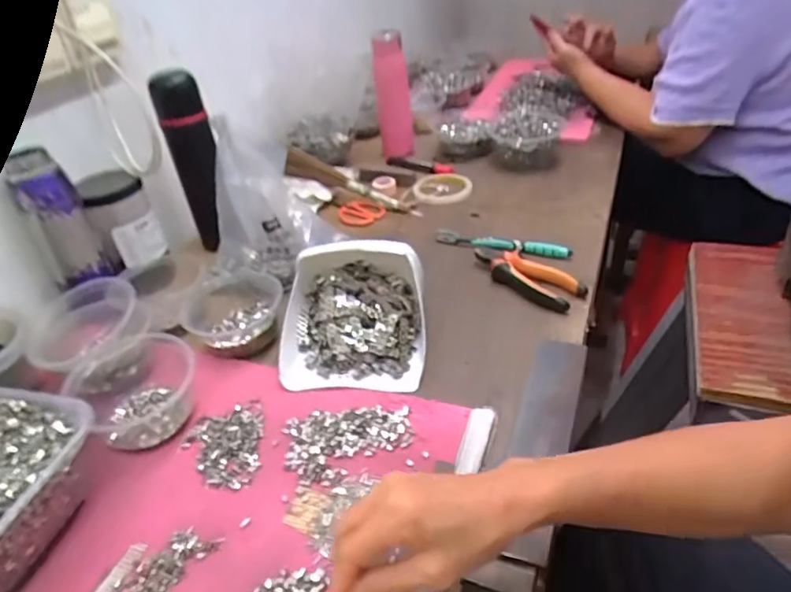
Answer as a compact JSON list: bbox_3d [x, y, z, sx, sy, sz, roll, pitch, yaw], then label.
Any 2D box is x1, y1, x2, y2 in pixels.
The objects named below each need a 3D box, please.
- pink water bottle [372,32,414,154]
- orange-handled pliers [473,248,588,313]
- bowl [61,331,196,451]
[{"bbox_3d":[-0.004,-0.381,1.062,0.062,0.291,0.049,-7,58,0],"label":"pink water bottle"},{"bbox_3d":[0.160,-0.025,0.691,0.057,0.029,0.150,-30,42,-28],"label":"orange-handled pliers"},{"bbox_3d":[-0.259,0.087,0.544,0.126,0.065,0.108,23,46,35],"label":"bowl"}]

